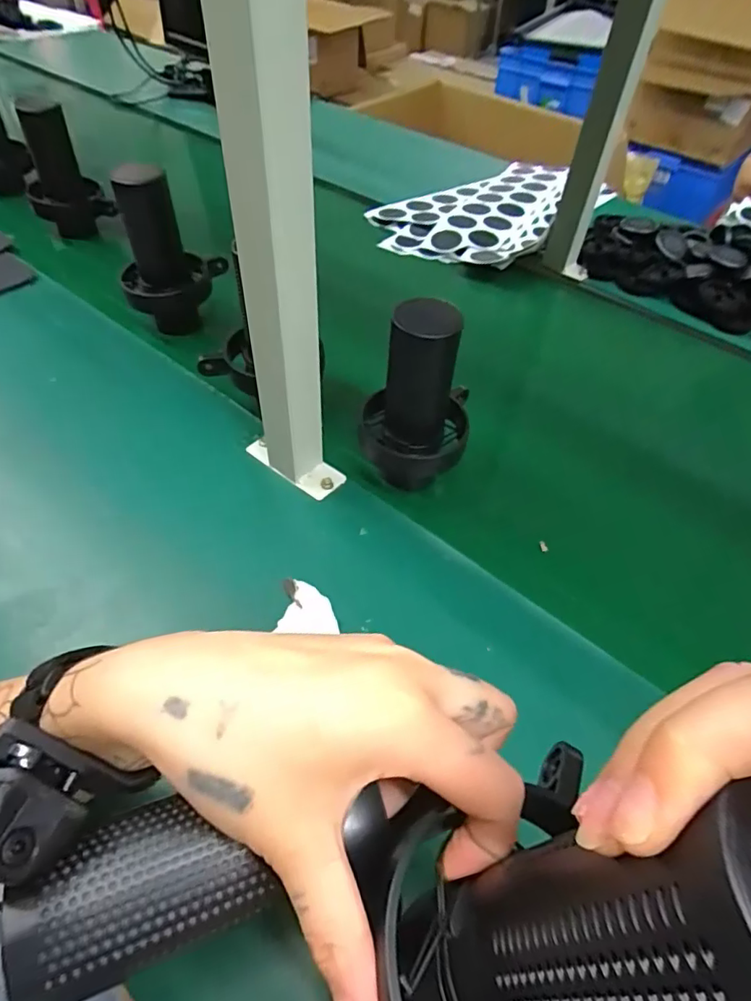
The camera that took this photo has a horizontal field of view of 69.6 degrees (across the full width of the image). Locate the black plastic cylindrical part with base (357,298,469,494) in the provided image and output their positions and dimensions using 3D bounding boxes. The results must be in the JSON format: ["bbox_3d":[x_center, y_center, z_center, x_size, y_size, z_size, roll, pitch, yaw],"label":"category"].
[{"bbox_3d":[0.039,-0.090,0.478,0.091,0.168,0.095,2,51,-3],"label":"black plastic cylindrical part with base"}]

